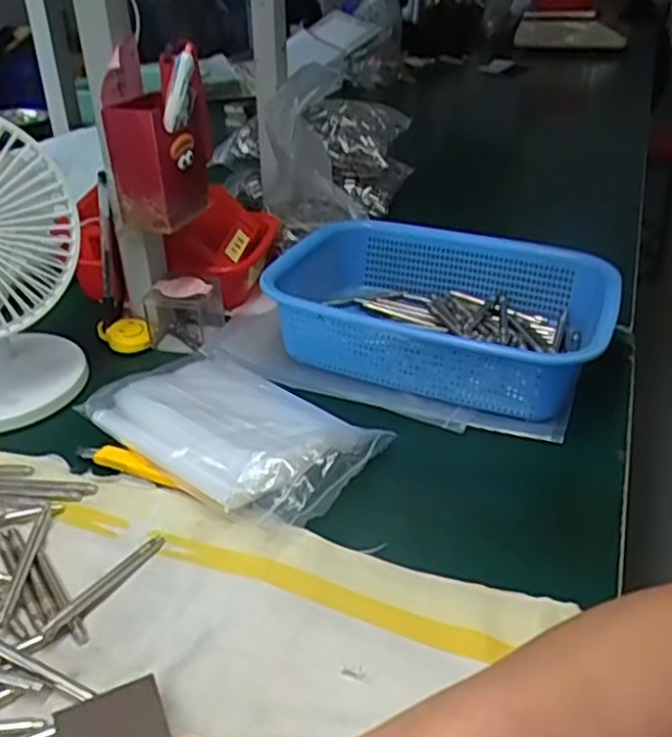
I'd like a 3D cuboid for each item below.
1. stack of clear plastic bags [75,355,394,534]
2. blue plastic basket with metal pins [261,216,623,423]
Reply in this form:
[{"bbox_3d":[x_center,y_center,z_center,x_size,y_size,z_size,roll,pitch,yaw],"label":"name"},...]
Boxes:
[{"bbox_3d":[-0.076,0.038,0.529,0.210,0.037,0.127,24,41,34],"label":"stack of clear plastic bags"},{"bbox_3d":[0.090,-0.049,0.620,0.280,0.077,0.203,14,36,23],"label":"blue plastic basket with metal pins"}]

